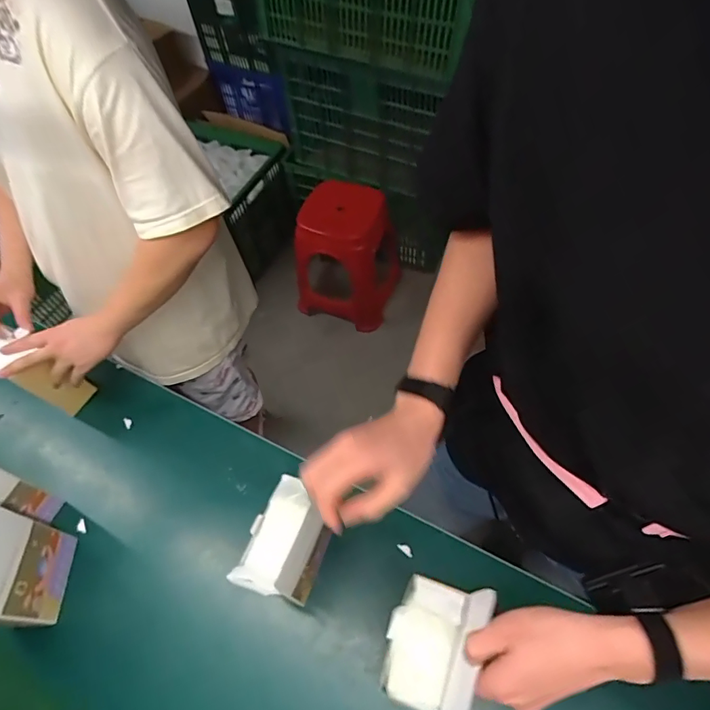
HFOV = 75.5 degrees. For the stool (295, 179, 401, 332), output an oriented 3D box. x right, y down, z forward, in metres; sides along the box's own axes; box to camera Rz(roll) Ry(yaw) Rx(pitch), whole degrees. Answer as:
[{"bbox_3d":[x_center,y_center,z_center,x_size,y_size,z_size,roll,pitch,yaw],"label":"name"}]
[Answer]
[{"bbox_3d":[-0.018,-0.356,1.751,0.326,0.488,0.363,6,58,9],"label":"stool"}]

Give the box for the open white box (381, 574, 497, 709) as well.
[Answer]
[{"bbox_3d":[0.081,0.288,0.465,0.090,0.075,0.126,19,61,16],"label":"open white box"}]

